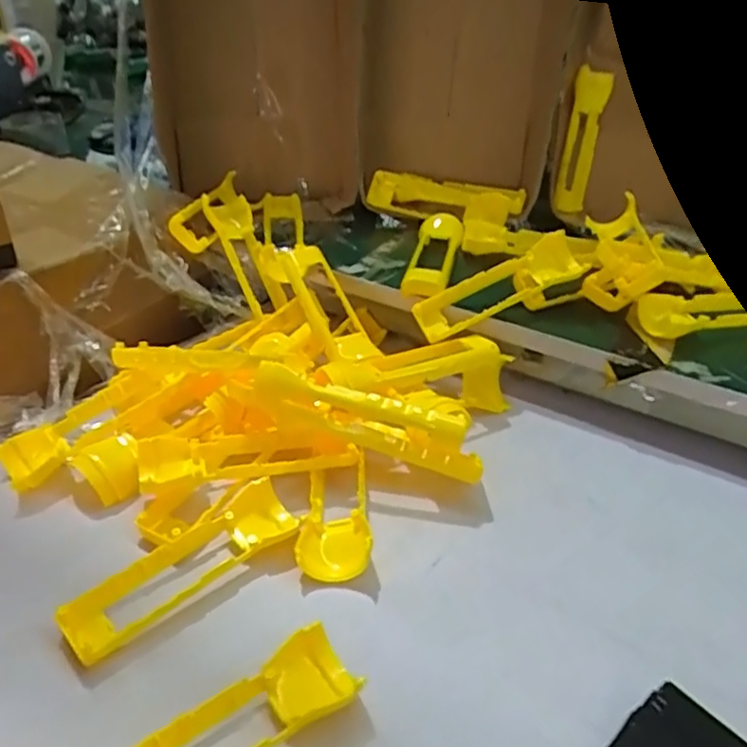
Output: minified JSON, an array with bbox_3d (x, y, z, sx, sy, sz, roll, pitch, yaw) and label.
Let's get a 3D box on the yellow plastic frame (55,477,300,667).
[{"bbox_3d":[-0.124,0.130,0.435,0.158,0.029,0.045,-27,43,-35],"label":"yellow plastic frame"}]

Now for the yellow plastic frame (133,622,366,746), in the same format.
[{"bbox_3d":[-0.084,0.195,0.339,0.158,0.028,0.044,-21,41,-30],"label":"yellow plastic frame"}]

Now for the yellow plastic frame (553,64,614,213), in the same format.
[{"bbox_3d":[0.250,-0.274,0.779,0.061,0.160,0.018,2,19,-32],"label":"yellow plastic frame"}]

